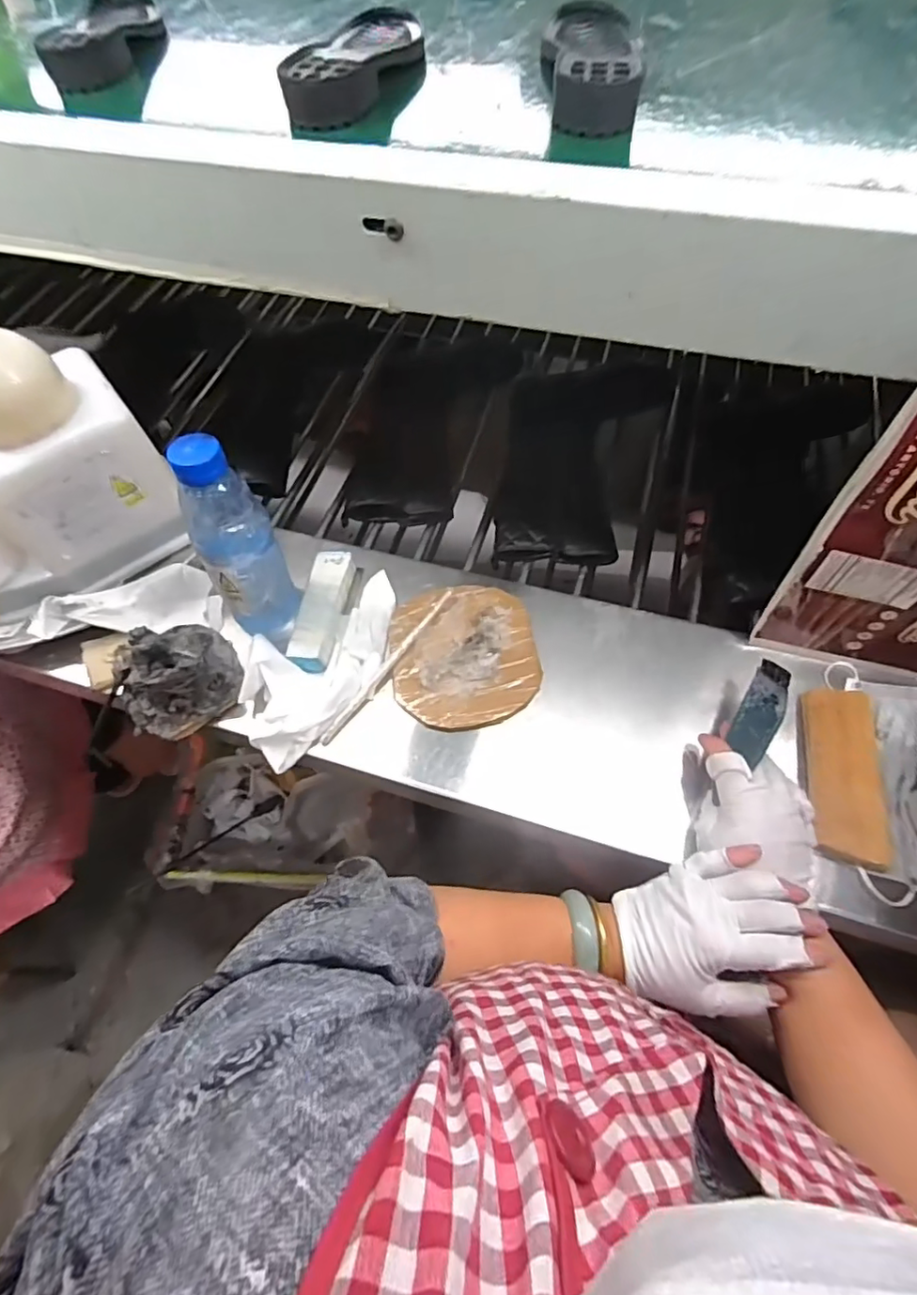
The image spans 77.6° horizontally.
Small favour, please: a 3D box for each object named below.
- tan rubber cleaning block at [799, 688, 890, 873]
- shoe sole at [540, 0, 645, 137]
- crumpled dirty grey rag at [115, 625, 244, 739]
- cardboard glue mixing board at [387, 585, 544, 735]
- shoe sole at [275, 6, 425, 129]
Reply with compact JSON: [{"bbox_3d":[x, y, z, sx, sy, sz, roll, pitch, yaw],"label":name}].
[{"bbox_3d":[0.327,0.107,0.484,0.051,0.034,0.143,8,61,7],"label":"tan rubber cleaning block"},{"bbox_3d":[0.097,-0.433,0.419,0.069,0.026,0.205,3,61,4],"label":"shoe sole"},{"bbox_3d":[-0.262,0.019,0.519,0.094,0.056,0.110,36,68,20],"label":"crumpled dirty grey rag"},{"bbox_3d":[0.006,0.004,0.562,0.140,0.018,0.150,-9,61,-2],"label":"cardboard glue mixing board"},{"bbox_3d":[-0.073,-0.460,0.440,0.070,0.028,0.196,8,61,7],"label":"shoe sole"}]

